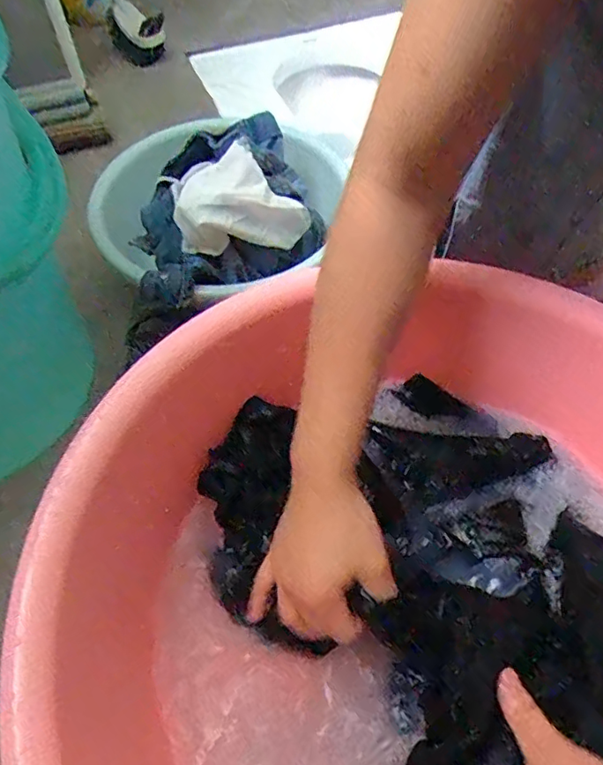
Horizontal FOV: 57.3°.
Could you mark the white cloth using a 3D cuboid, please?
[{"bbox_3d":[-0.059,-0.171,0.518,0.129,0.073,0.103,-12,57,-7],"label":"white cloth"}]

